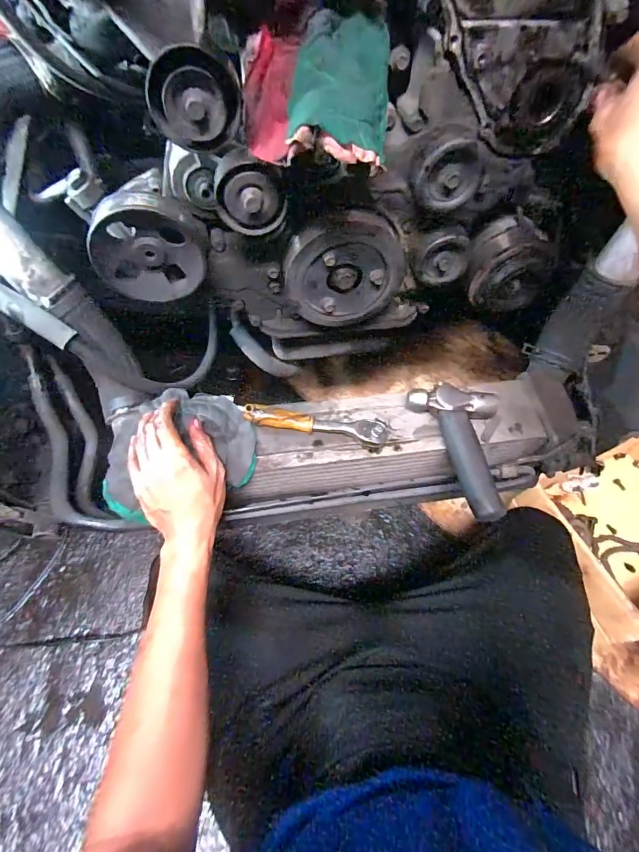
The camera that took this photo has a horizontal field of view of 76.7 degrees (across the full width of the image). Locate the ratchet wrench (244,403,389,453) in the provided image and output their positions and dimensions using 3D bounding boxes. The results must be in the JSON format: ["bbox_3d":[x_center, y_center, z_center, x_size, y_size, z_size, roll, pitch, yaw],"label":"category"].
[{"bbox_3d":[-0.002,-0.005,0.504,0.177,0.027,0.039,11,63,2],"label":"ratchet wrench"}]

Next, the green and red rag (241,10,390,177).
[{"bbox_3d":[-0.006,-0.297,0.360,0.131,0.061,0.161,5,63,-1],"label":"green and red rag"}]

